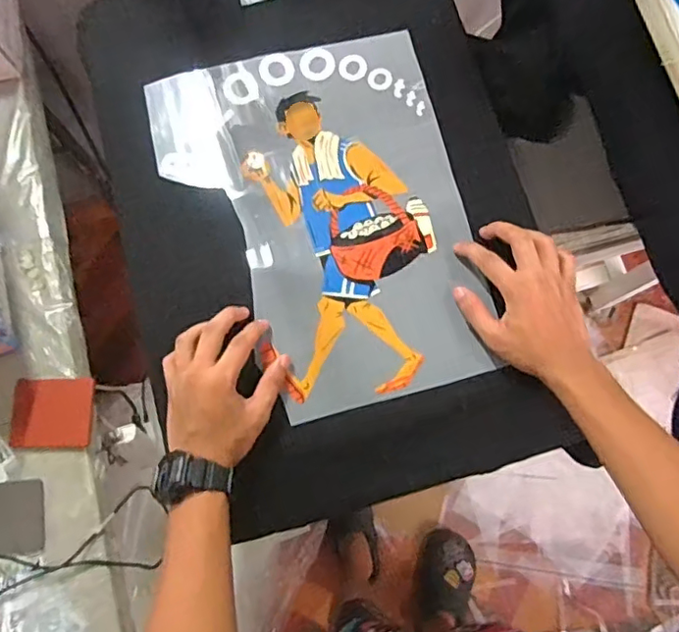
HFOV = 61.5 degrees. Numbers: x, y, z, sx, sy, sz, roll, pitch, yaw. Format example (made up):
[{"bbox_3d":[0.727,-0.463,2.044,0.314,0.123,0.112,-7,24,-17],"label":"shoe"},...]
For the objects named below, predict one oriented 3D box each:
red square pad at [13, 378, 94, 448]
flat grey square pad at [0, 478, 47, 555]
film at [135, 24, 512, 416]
[{"bbox_3d":[-0.331,0.112,0.655,0.087,0.025,0.080,0,77,1],"label":"red square pad"},{"bbox_3d":[-0.369,0.226,0.638,0.077,0.009,0.078,-7,77,-1],"label":"flat grey square pad"},{"bbox_3d":[-0.018,-0.099,0.575,0.279,0.010,0.378,-14,78,-3],"label":"film"}]

